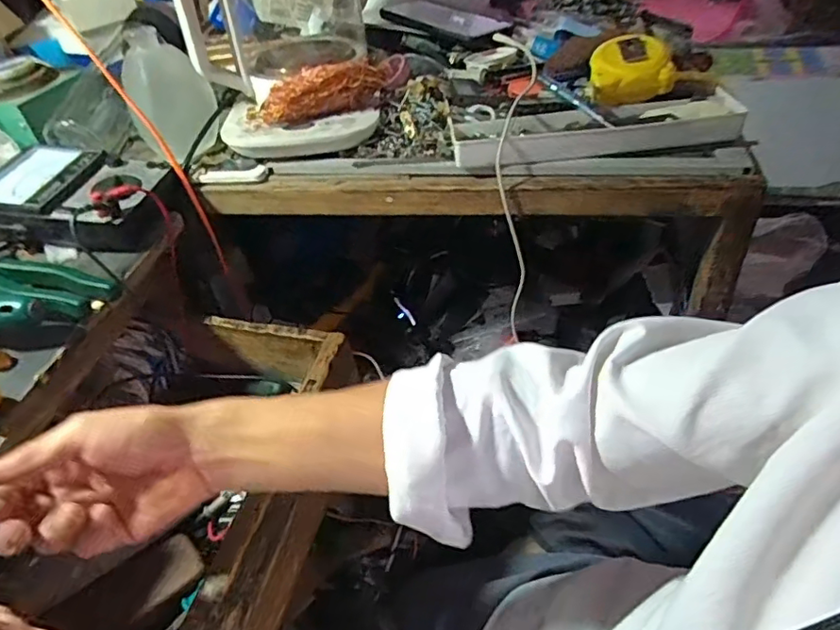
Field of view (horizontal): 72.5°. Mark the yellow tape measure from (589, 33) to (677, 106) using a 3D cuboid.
[{"bbox_3d":[0.207,-0.240,0.558,0.077,0.038,0.078,5,45,13],"label":"yellow tape measure"}]

